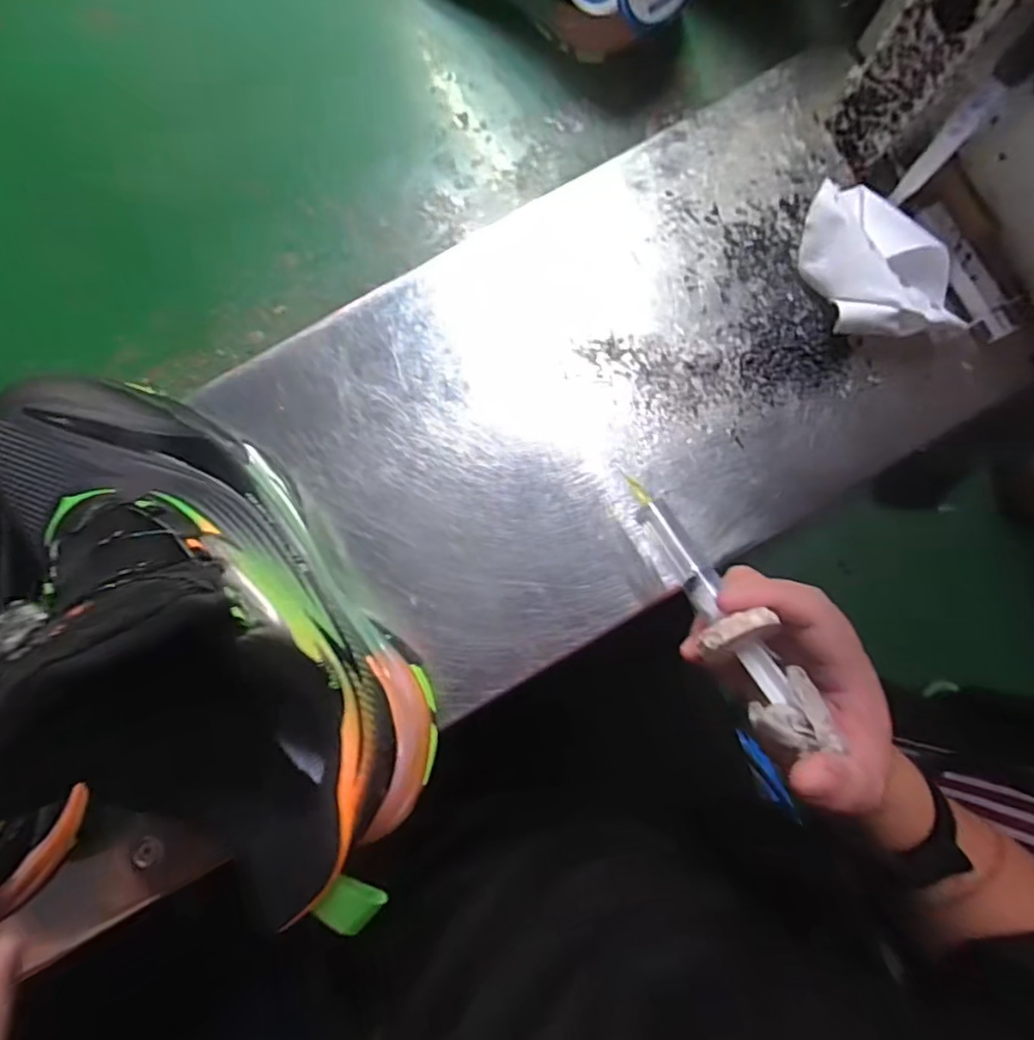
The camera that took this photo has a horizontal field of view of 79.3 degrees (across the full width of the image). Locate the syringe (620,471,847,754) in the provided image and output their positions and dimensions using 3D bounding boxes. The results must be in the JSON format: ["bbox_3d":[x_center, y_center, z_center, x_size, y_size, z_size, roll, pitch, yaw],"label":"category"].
[{"bbox_3d":[0.084,0.036,0.272,0.026,0.032,0.137,-29,62,-1],"label":"syringe"}]

